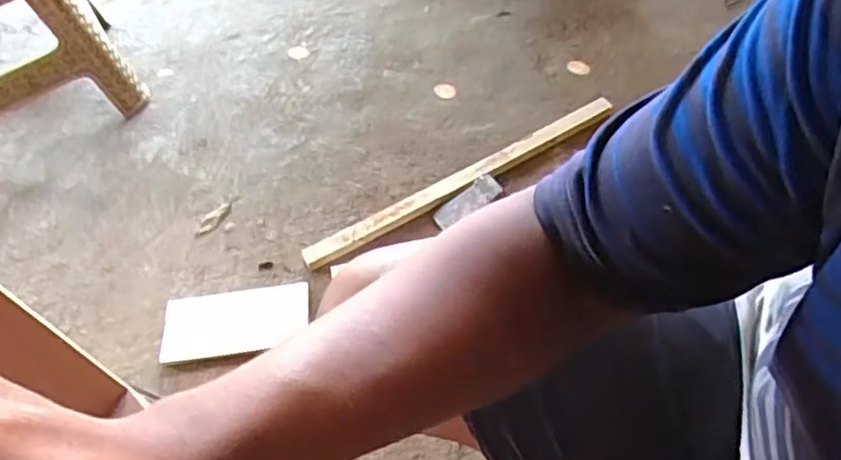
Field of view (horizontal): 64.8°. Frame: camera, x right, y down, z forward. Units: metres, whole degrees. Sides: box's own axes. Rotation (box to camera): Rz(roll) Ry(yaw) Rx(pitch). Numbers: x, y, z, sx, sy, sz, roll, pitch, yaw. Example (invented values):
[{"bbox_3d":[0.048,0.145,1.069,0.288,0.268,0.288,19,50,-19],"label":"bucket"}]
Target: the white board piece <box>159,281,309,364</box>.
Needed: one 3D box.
[{"bbox_3d":[-0.270,0.129,0.967,0.212,0.016,0.097,-7,53,0],"label":"white board piece"}]

